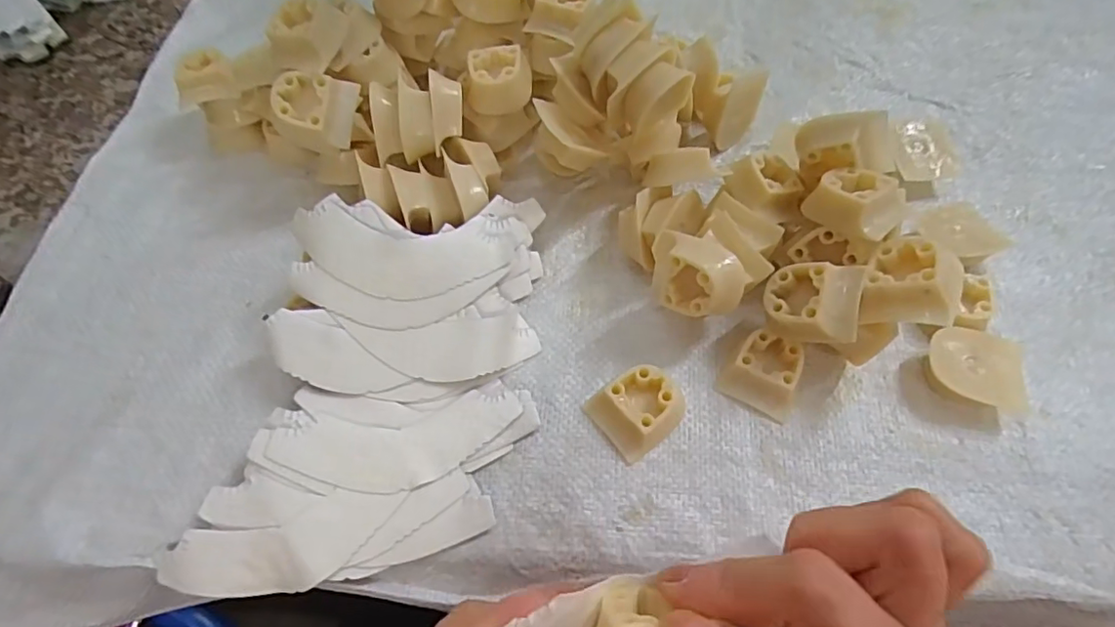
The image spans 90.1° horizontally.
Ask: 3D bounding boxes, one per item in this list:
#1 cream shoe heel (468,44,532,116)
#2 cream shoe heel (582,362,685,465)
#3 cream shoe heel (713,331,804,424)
[{"bbox_3d":[-0.034,-0.136,0.324,0.037,0.023,0.034,-7,64,-2],"label":"cream shoe heel"},{"bbox_3d":[0.041,0.046,0.277,0.043,0.019,0.036,-35,66,-16],"label":"cream shoe heel"},{"bbox_3d":[0.107,0.030,0.285,0.035,0.017,0.036,28,66,15],"label":"cream shoe heel"}]

